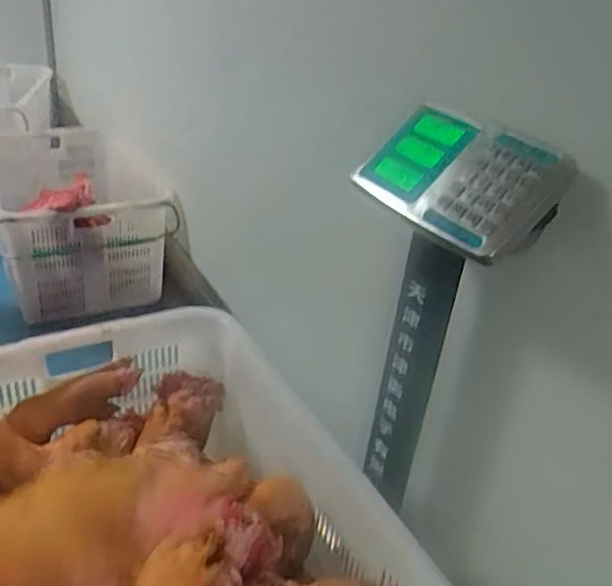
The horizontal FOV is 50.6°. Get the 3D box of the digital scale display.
[{"bbox_3d":[0.164,-0.131,0.728,0.044,0.147,0.248,38,5,-46],"label":"digital scale display"}]

